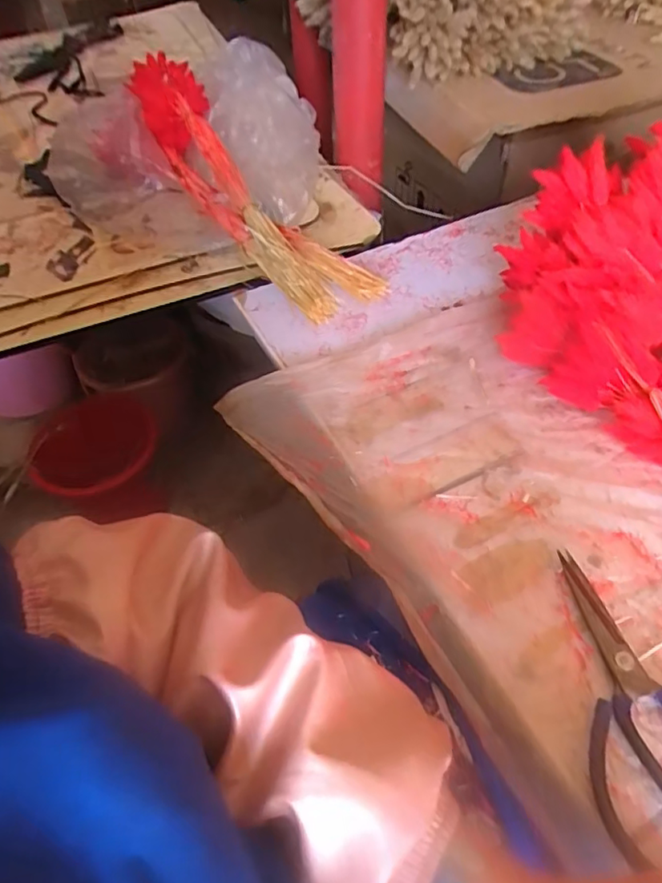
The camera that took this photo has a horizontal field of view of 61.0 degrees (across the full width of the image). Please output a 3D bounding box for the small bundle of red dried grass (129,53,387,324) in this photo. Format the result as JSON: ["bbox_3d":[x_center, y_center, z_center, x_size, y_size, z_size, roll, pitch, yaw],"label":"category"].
[{"bbox_3d":[-0.115,-0.325,0.727,0.100,0.099,0.501,-29,68,-22],"label":"small bundle of red dried grass"}]

